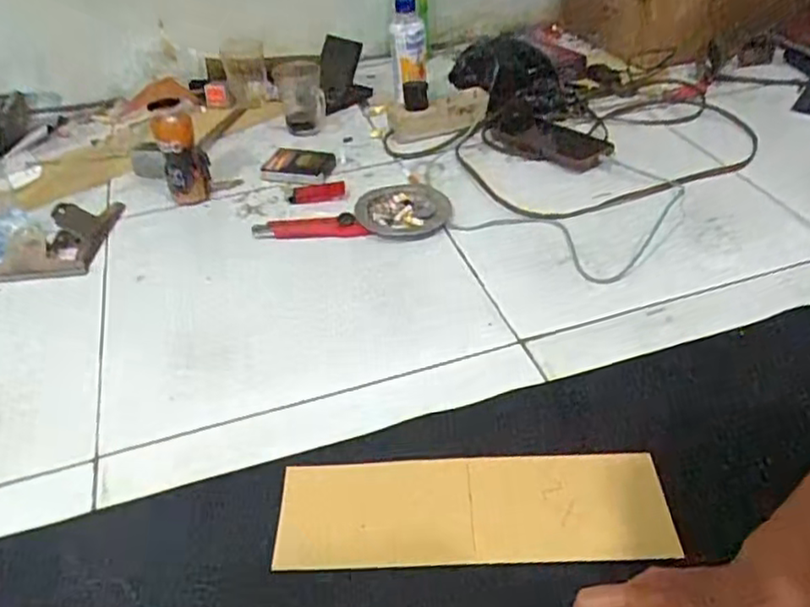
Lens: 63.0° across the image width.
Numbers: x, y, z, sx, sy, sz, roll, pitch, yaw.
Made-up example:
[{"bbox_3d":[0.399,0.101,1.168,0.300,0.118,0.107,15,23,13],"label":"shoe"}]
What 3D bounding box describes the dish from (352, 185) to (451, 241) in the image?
[{"bbox_3d":[-0.002,-0.113,0.815,0.113,0.013,0.115,-2,41,2],"label":"dish"}]

